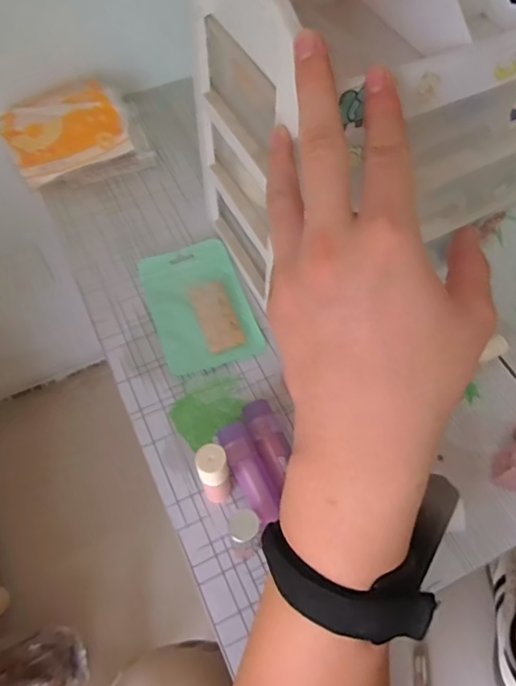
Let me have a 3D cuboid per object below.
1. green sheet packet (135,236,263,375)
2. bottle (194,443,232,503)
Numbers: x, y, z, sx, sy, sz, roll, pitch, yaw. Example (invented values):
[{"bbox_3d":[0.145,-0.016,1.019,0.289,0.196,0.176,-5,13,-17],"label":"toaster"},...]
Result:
[{"bbox_3d":[-0.053,-0.035,0.461,0.083,0.011,0.127,-18,62,-11],"label":"green sheet packet"},{"bbox_3d":[-0.029,0.090,0.348,0.020,0.073,0.020,0,60,-1],"label":"bottle"}]

